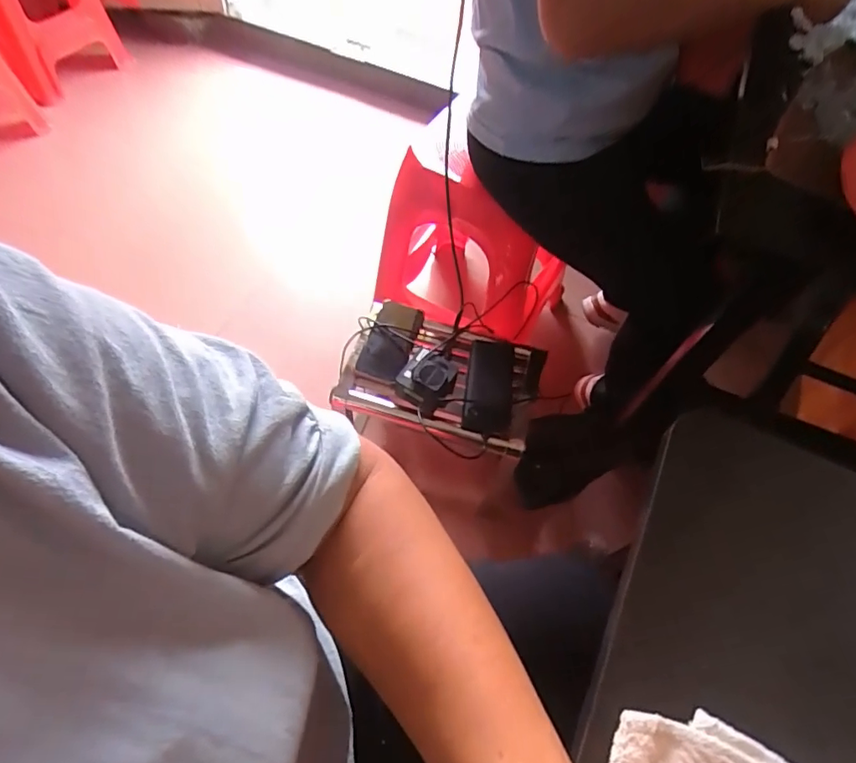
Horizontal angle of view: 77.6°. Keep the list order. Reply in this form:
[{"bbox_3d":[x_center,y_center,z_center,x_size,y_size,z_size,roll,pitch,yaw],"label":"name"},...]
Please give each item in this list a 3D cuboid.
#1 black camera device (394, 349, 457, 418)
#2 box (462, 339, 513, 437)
[{"bbox_3d":[0.003,-0.005,0.827,0.083,0.044,0.092,31,62,15],"label":"black camera device"},{"bbox_3d":[0.098,0.009,0.847,0.074,0.043,0.144,7,59,1],"label":"box"}]

